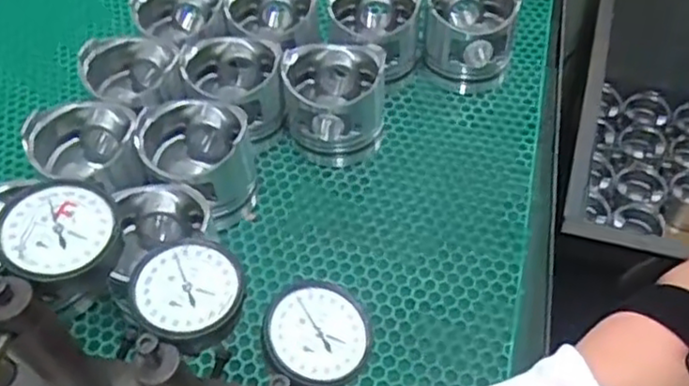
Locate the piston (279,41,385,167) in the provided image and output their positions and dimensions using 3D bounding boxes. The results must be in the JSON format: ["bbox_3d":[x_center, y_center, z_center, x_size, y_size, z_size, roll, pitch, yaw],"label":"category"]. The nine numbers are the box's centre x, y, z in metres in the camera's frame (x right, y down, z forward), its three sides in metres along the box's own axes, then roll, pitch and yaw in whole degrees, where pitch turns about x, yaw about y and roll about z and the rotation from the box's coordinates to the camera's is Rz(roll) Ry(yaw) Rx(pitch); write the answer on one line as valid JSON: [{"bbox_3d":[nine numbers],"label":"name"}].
[{"bbox_3d":[-0.009,-0.087,0.662,0.093,0.076,0.102,-2,50,0],"label":"piston"}]

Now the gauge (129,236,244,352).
[{"bbox_3d":[-0.078,0.050,0.348,0.051,0.019,0.056,-1,50,1],"label":"gauge"}]

